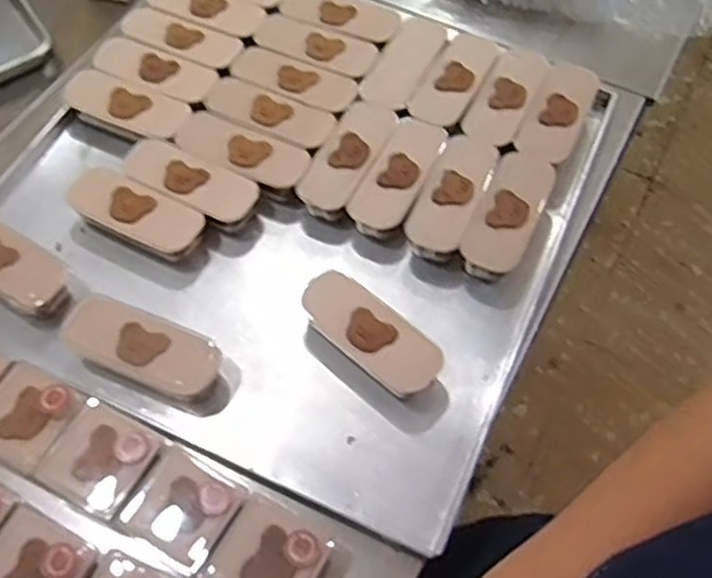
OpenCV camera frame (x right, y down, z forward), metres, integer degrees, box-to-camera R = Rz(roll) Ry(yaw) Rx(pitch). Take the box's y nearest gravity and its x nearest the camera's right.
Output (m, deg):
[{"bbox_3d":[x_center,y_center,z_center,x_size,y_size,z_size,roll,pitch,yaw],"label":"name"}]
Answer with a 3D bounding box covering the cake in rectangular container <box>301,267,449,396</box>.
[{"bbox_3d":[0.014,0.047,0.709,0.149,0.045,0.062,36,66,19],"label":"cake in rectangular container"}]

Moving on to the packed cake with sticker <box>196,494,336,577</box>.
[{"bbox_3d":[-0.074,0.232,0.608,0.087,0.030,0.087,26,64,14],"label":"packed cake with sticker"}]

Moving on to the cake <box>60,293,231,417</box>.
[{"bbox_3d":[-0.201,0.063,0.702,0.173,0.049,0.070,24,56,6],"label":"cake"}]

